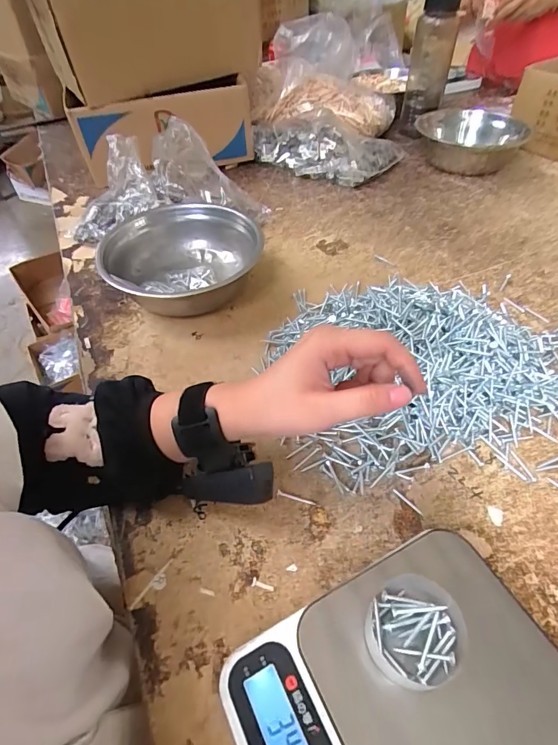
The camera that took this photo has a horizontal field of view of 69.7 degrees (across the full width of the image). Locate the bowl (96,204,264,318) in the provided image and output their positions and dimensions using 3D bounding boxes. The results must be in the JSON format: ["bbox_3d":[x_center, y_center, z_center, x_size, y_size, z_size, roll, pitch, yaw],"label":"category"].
[{"bbox_3d":[-0.125,-0.139,0.519,0.178,0.071,0.189,-1,48,1],"label":"bowl"}]

